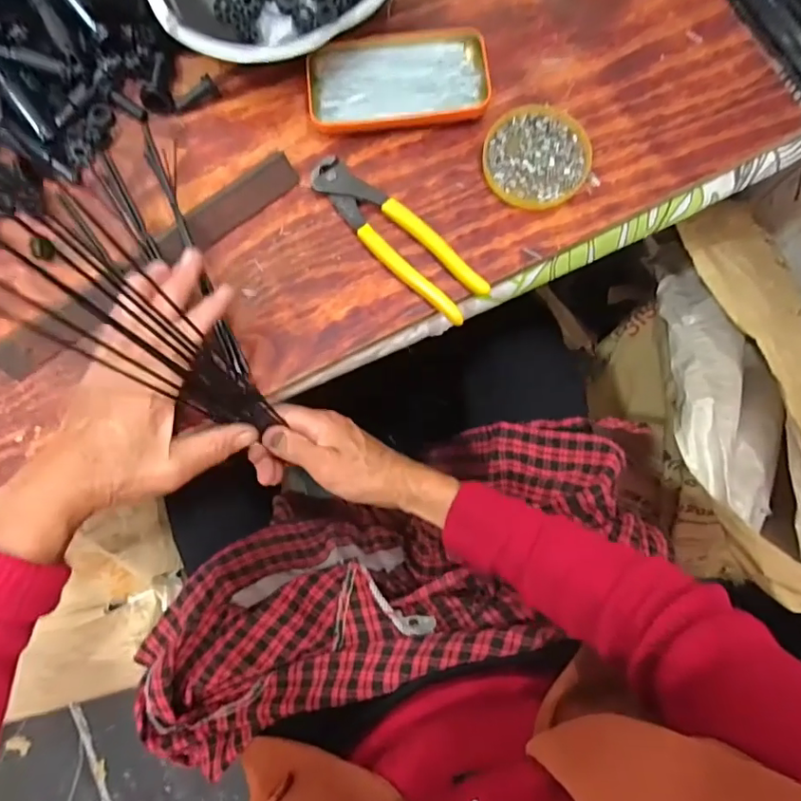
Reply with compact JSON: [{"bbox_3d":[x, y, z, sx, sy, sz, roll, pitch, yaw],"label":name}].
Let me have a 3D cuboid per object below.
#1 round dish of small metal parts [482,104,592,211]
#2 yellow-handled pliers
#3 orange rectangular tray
[{"bbox_3d":[0.108,-0.195,0.425,0.080,0.011,0.084,-1,75,2],"label":"round dish of small metal parts"},{"bbox_3d":[-0.006,-0.126,0.408,0.163,0.018,0.042,41,80,11],"label":"yellow-handled pliers"},{"bbox_3d":[-0.002,-0.265,0.437,0.142,0.018,0.083,-5,75,1],"label":"orange rectangular tray"}]

